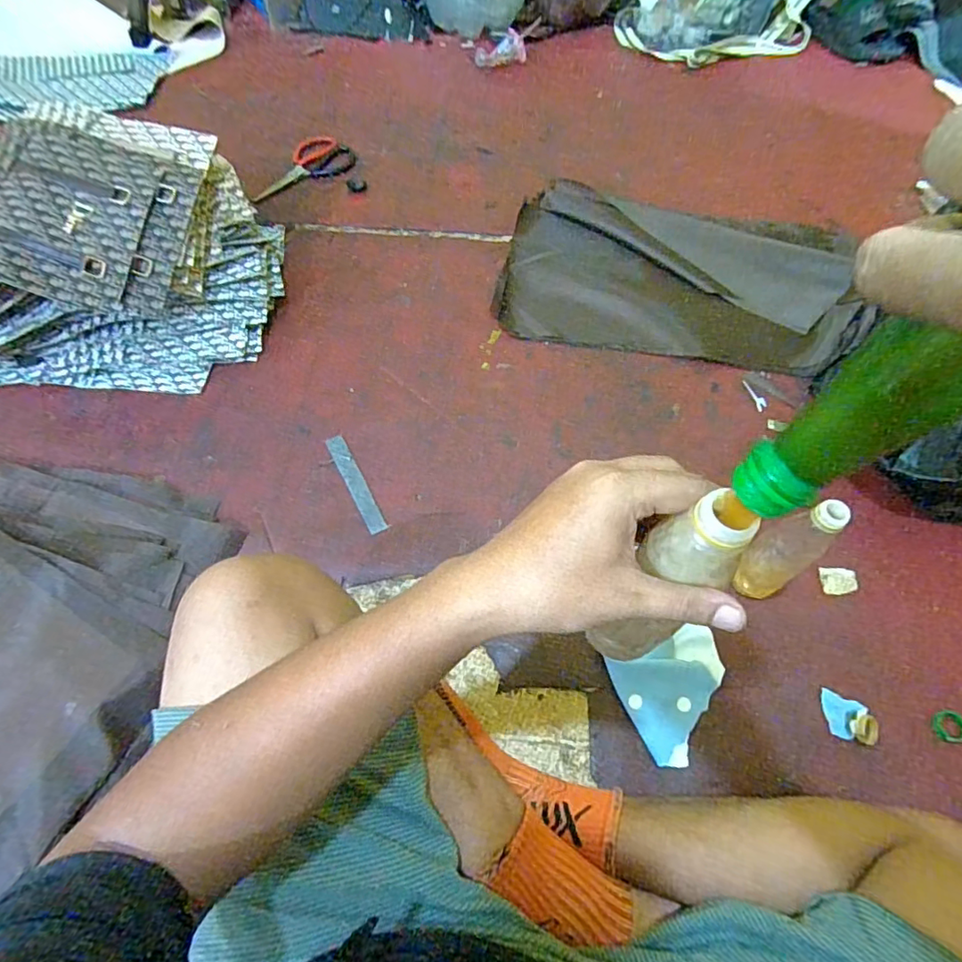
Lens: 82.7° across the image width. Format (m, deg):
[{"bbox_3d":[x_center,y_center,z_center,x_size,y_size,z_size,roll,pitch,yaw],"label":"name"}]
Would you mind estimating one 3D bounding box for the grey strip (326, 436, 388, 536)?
[{"bbox_3d":[-0.166,0.002,0.719,0.024,0.006,0.156,-25,64,-15],"label":"grey strip"}]

